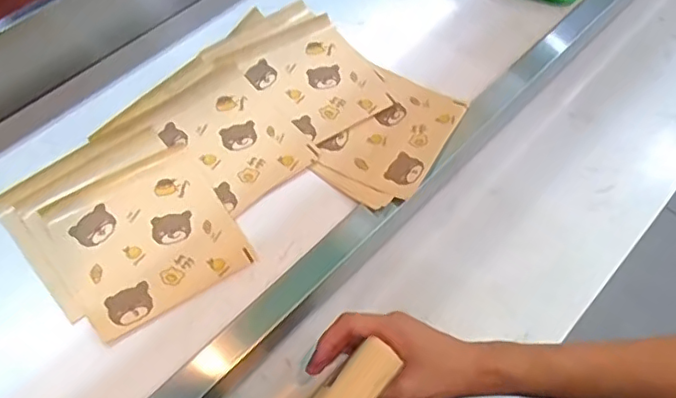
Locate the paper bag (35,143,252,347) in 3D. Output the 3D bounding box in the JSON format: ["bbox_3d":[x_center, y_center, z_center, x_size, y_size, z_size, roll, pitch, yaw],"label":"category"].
[{"bbox_3d":[-0.169,0.032,0.515,0.141,0.008,0.146,-29,67,-19],"label":"paper bag"}]

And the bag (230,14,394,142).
[{"bbox_3d":[-0.025,-0.128,0.612,0.119,0.012,0.141,-31,67,-20],"label":"bag"}]

